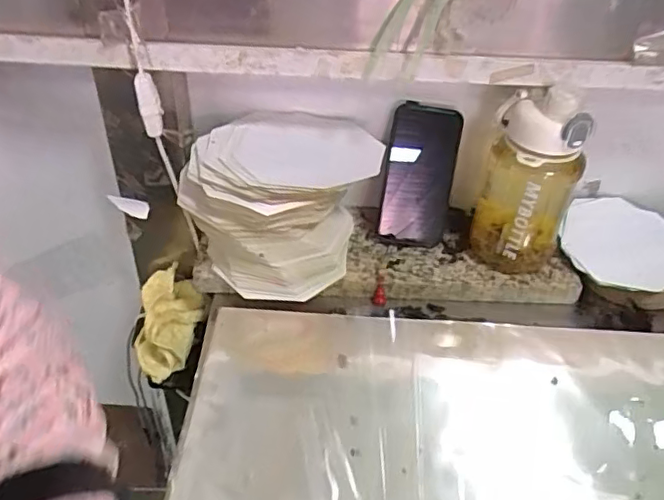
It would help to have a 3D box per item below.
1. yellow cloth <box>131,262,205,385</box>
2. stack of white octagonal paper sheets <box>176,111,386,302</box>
[{"bbox_3d":[-0.182,0.076,0.655,0.074,0.057,0.124,-6,41,-10],"label":"yellow cloth"},{"bbox_3d":[-0.049,-0.052,0.598,0.165,0.123,0.166,24,44,22],"label":"stack of white octagonal paper sheets"}]

